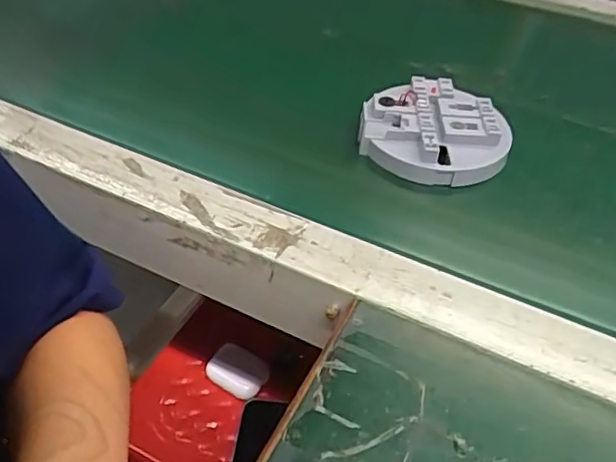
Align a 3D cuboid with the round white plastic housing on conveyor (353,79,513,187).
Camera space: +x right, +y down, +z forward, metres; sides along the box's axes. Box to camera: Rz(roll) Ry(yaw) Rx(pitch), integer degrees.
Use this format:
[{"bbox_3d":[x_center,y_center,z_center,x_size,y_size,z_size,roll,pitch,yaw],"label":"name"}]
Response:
[{"bbox_3d":[0.088,-0.070,0.408,0.096,0.028,0.090,0,43,0],"label":"round white plastic housing on conveyor"}]

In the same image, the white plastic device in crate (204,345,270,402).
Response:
[{"bbox_3d":[-0.067,0.139,0.583,0.059,0.028,0.038,22,47,22],"label":"white plastic device in crate"}]

